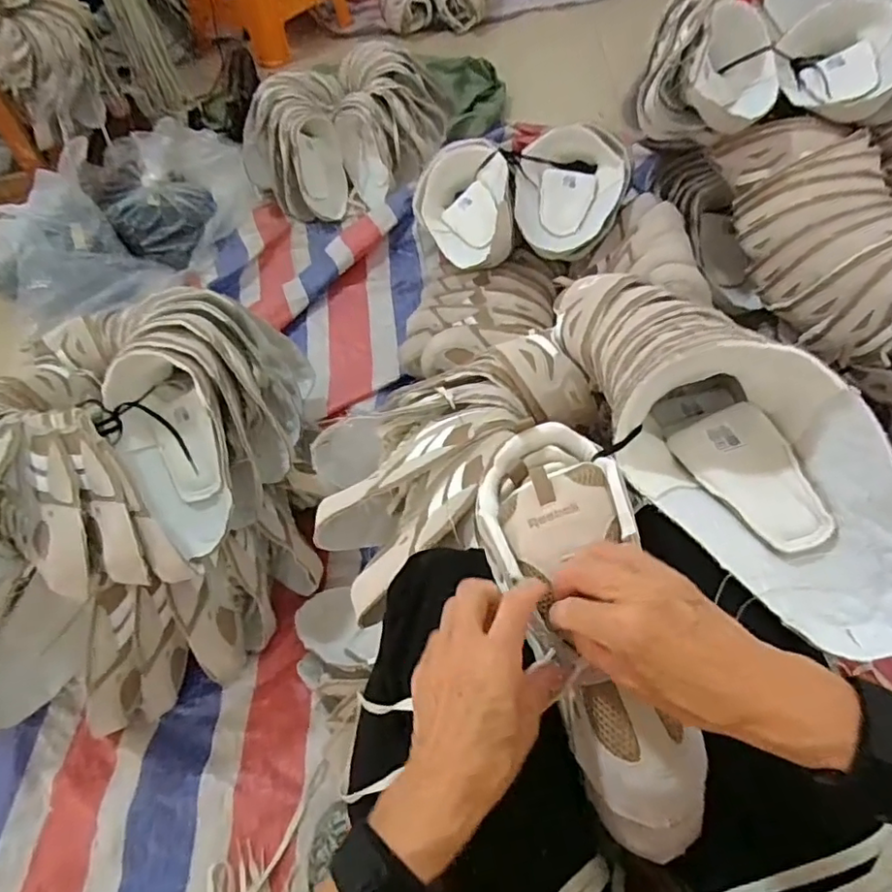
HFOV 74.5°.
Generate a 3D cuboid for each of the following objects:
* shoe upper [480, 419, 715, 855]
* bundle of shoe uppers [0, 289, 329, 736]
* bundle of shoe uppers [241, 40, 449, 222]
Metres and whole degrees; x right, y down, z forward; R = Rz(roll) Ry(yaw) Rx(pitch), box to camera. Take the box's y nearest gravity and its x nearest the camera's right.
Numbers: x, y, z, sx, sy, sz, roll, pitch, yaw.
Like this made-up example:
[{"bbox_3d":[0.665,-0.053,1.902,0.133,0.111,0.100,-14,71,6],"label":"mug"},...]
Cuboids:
[{"bbox_3d":[0.096,0.112,0.391,0.107,0.057,0.275,-14,71,-4],"label":"shoe upper"},{"bbox_3d":[-0.429,0.054,0.762,0.466,0.289,0.517,-4,55,3],"label":"bundle of shoe uppers"},{"bbox_3d":[-0.226,-0.742,1.364,0.467,0.170,0.427,-11,55,-2],"label":"bundle of shoe uppers"}]

